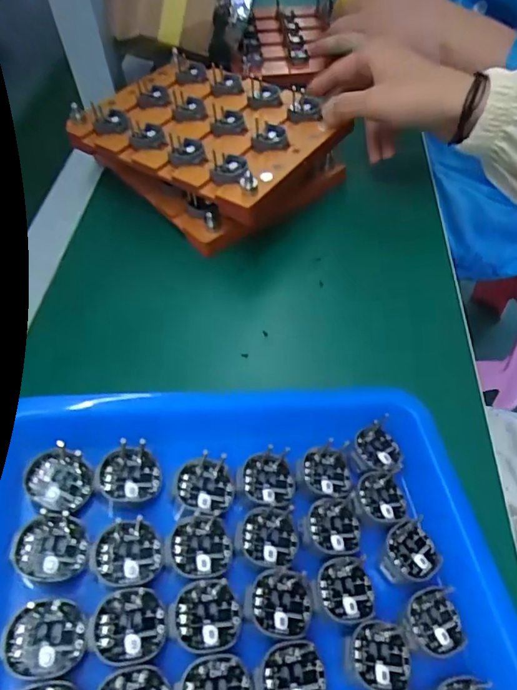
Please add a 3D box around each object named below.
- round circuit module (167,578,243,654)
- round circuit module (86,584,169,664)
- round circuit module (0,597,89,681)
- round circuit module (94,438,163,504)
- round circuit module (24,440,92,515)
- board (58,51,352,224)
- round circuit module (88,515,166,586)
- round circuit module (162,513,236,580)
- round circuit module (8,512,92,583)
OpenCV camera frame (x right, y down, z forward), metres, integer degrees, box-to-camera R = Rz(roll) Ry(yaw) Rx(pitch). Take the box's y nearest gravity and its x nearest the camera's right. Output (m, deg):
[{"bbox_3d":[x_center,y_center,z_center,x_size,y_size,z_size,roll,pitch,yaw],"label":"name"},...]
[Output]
[{"bbox_3d":[-0.021,0.109,0.195,0.027,0.006,0.024,-28,57,-23],"label":"round circuit module"},{"bbox_3d":[-0.050,0.108,0.188,0.028,0.007,0.025,-7,51,-8],"label":"round circuit module"},{"bbox_3d":[-0.078,0.107,0.179,0.028,0.005,0.025,6,51,3],"label":"round circuit module"},{"bbox_3d":[-0.059,0.060,0.222,0.027,0.006,0.027,8,55,-12],"label":"round circuit module"},{"bbox_3d":[-0.088,0.059,0.214,0.026,0.007,0.029,-28,57,-23],"label":"round circuit module"},{"bbox_3d":[-0.039,-0.178,0.391,0.190,0.027,0.143,30,56,21],"label":"board"},{"bbox_3d":[-0.054,0.086,0.203,0.028,0.008,0.025,-13,52,-13],"label":"round circuit module"},{"bbox_3d":[-0.025,0.086,0.211,0.028,0.004,0.025,4,51,1],"label":"round circuit module"},{"bbox_3d":[-0.083,0.080,0.197,0.028,0.005,0.026,1,51,-1],"label":"round circuit module"}]

